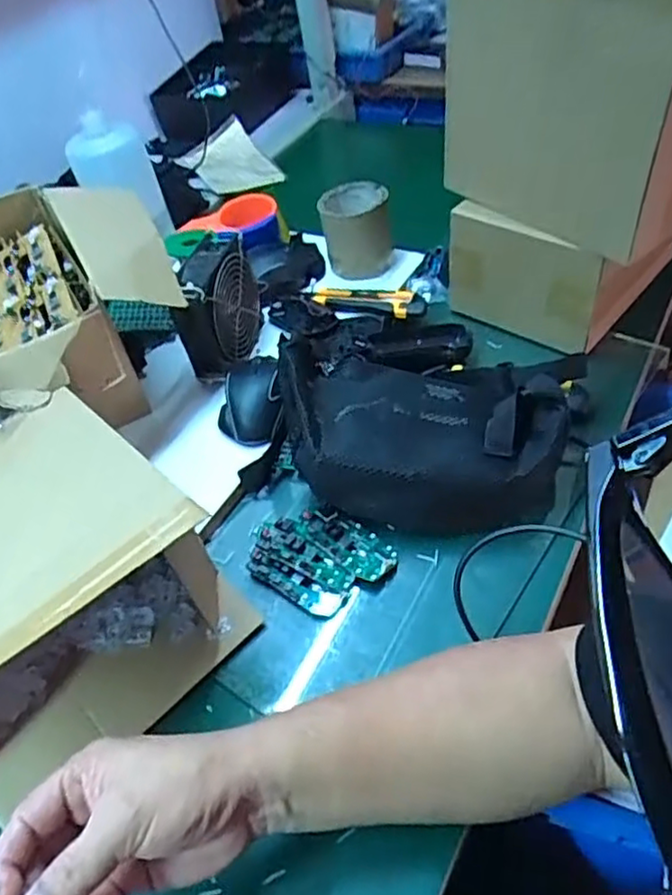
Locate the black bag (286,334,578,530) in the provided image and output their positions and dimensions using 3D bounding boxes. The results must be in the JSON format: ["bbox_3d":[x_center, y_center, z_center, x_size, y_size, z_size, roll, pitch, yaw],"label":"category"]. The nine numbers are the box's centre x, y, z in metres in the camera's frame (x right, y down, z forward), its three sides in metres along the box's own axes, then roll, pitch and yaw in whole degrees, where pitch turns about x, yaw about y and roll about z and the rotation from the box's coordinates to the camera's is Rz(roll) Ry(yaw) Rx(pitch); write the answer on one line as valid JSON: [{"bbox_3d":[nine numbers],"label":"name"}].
[{"bbox_3d":[0.075,-0.019,0.586,0.243,0.079,0.166,0,50,7],"label":"black bag"}]

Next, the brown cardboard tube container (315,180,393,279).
[{"bbox_3d":[0.024,-0.272,0.815,0.081,0.092,0.086,-3,51,4],"label":"brown cardboard tube container"}]

